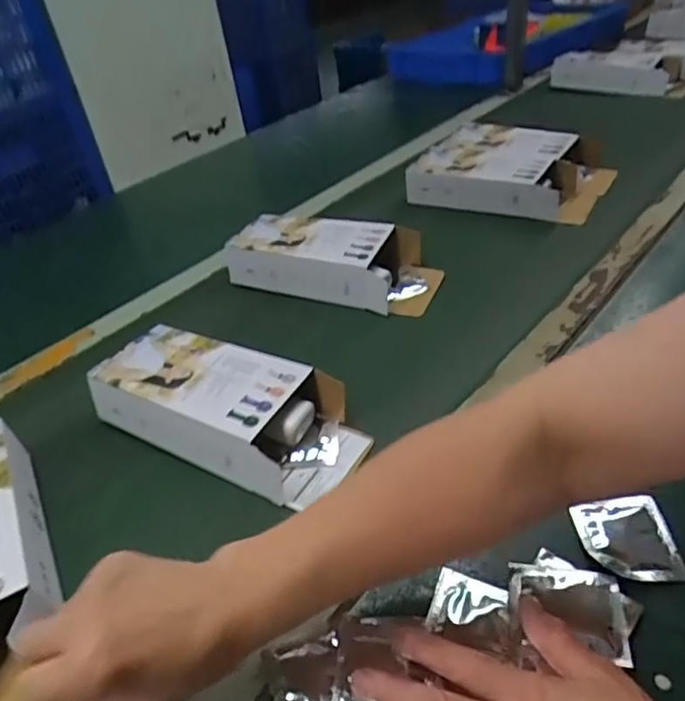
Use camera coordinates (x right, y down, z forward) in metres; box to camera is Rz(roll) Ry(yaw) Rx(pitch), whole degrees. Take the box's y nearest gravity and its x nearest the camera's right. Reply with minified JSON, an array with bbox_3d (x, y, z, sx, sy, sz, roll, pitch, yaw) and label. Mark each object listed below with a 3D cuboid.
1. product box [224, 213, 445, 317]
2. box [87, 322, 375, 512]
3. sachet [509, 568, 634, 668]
[{"bbox_3d":[-0.012,-0.115,0.775,0.255,0.070,0.110,9,41,20],"label":"product box"},{"bbox_3d":[-0.107,0.052,0.563,0.256,0.066,0.116,13,42,25],"label":"box"},{"bbox_3d":[0.147,0.172,0.398,0.070,0.011,0.058,1,39,14],"label":"sachet"}]

